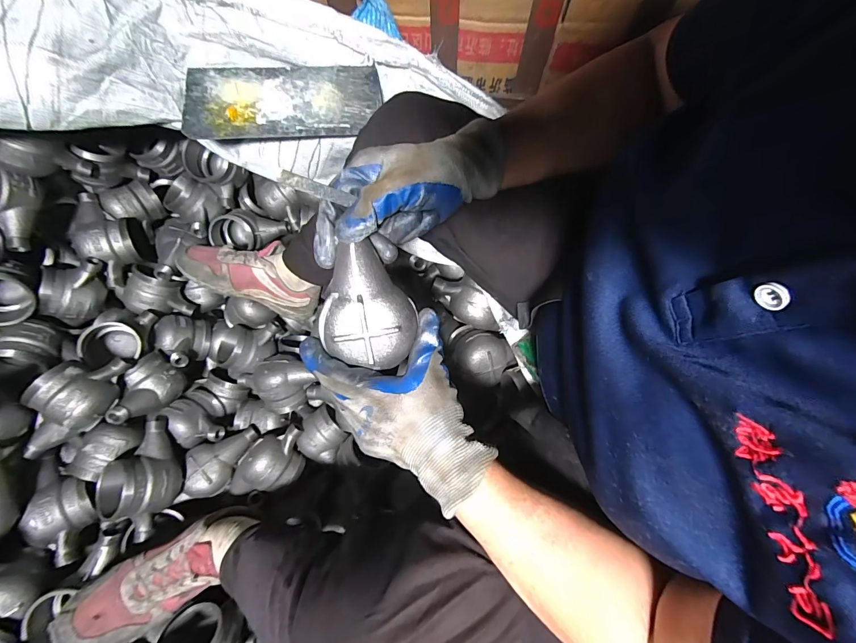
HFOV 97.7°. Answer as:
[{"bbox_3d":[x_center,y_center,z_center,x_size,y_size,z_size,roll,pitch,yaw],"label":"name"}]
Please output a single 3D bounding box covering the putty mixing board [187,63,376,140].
[{"bbox_3d":[-0.180,-0.280,0.473,0.233,0.010,0.115,-6,72,-8],"label":"putty mixing board"}]

